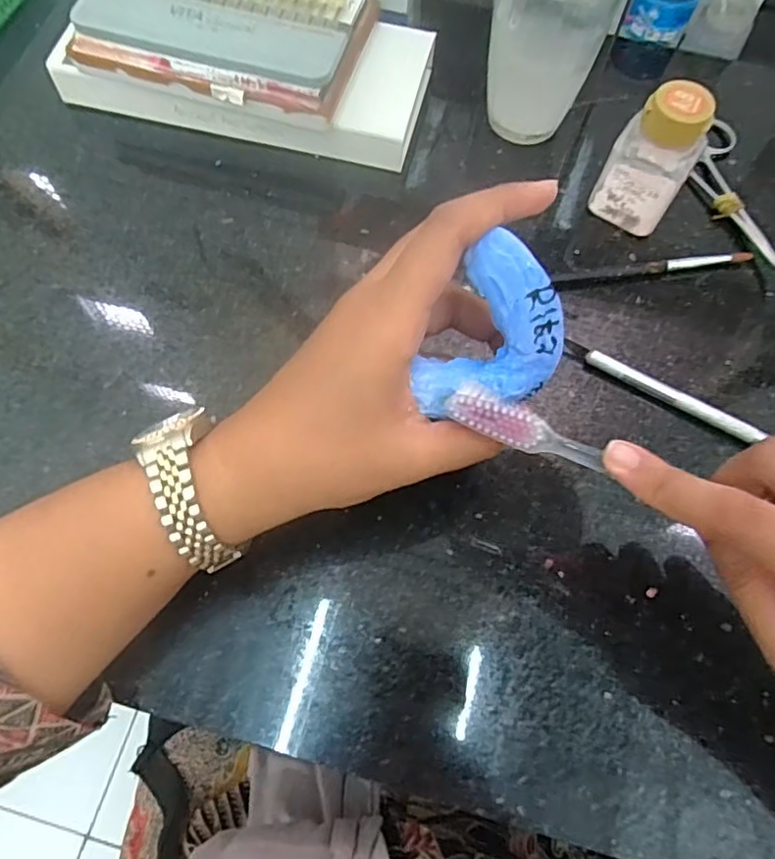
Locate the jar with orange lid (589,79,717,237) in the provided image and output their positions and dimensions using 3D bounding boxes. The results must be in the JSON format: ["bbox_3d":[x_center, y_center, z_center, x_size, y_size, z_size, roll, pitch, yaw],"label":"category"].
[{"bbox_3d":[0.141,-0.143,0.322,0.040,0.073,0.033,23,69,8],"label":"jar with orange lid"}]

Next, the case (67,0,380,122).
[{"bbox_3d":[-0.093,-0.230,0.338,0.152,0.026,0.084,13,69,3],"label":"case"}]

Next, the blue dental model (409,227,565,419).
[{"bbox_3d":[0.033,-0.037,0.222,0.057,0.061,0.025,-23,26,5],"label":"blue dental model"}]

